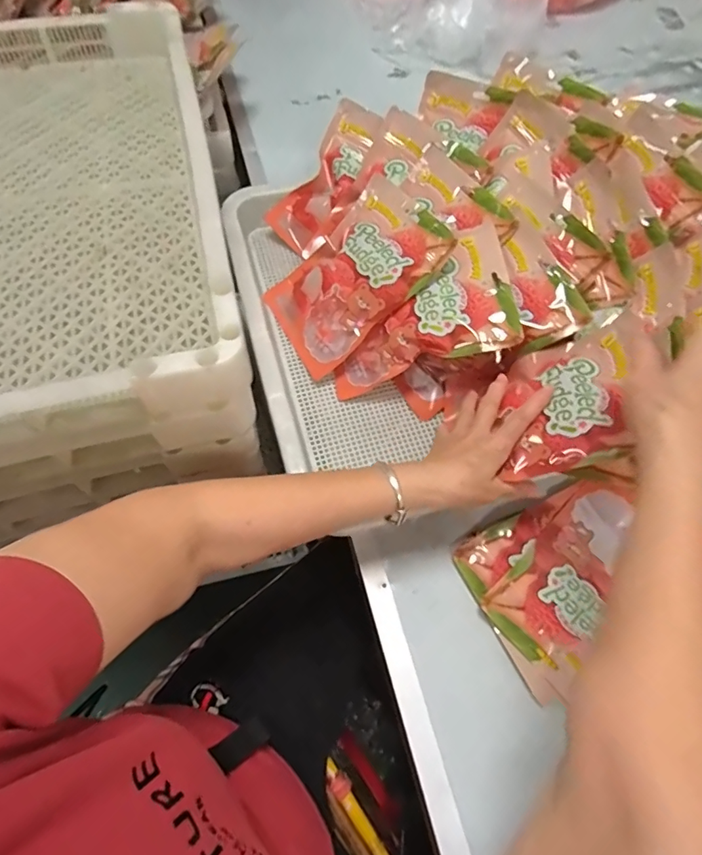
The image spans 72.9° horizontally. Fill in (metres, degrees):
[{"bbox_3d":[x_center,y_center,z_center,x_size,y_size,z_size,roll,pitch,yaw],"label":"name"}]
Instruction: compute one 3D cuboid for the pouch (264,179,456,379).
[{"bbox_3d":[0.000,-0.178,0.557,0.211,0.029,0.148,-42,64,13],"label":"pouch"}]

